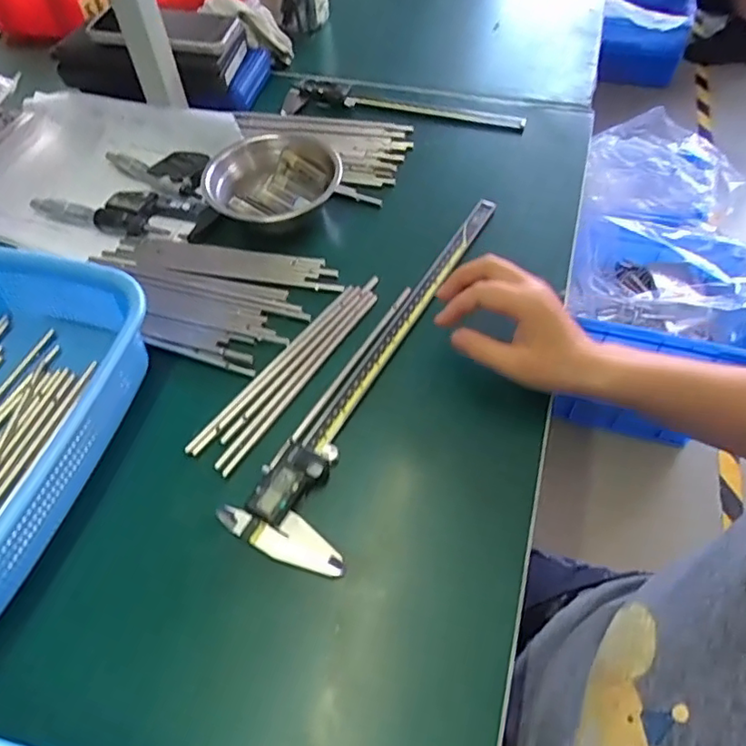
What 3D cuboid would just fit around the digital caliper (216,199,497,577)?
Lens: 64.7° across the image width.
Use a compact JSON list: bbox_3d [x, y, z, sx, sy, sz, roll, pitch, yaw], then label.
[{"bbox_3d":[0.011,-0.023,0.491,0.088,0.021,0.387,20,57,16],"label":"digital caliper"}]

